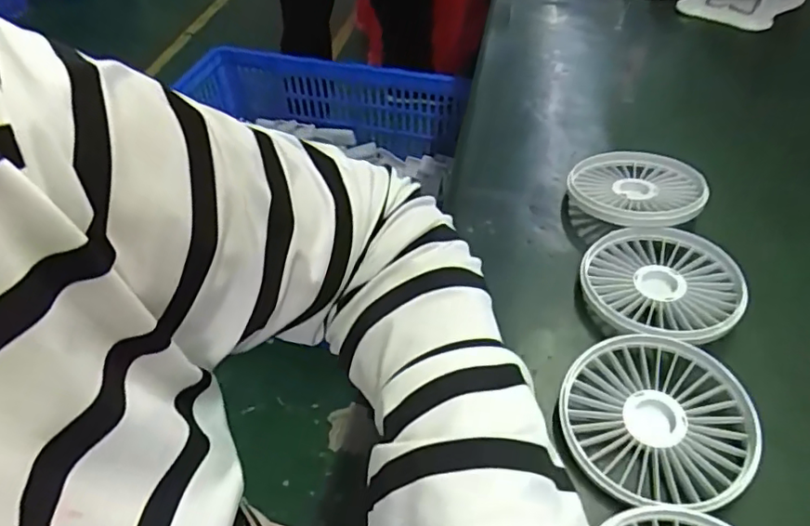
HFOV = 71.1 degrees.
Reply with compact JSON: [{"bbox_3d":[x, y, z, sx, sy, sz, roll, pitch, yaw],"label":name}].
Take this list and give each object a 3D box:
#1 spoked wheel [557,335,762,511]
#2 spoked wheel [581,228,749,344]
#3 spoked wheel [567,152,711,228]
[{"bbox_3d":[0.122,0.075,0.277,0.086,0.013,0.087,-1,47,1],"label":"spoked wheel"},{"bbox_3d":[0.152,0.016,0.340,0.086,0.025,0.087,6,48,7],"label":"spoked wheel"},{"bbox_3d":[0.162,-0.054,0.397,0.085,0.020,0.088,-1,47,1],"label":"spoked wheel"}]

